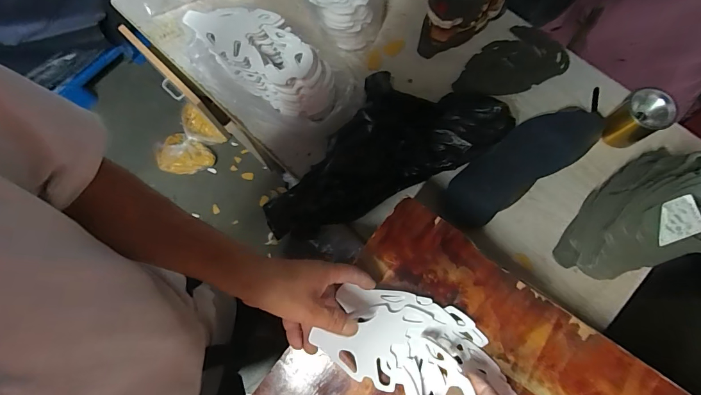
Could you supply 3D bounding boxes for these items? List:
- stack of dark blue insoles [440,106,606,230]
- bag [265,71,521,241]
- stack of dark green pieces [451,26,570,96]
[{"bbox_3d":[0.324,-0.075,0.658,0.323,0.035,0.109,-33,75,-9],"label":"stack of dark blue insoles"},{"bbox_3d":[0.055,-0.099,0.656,0.466,0.085,0.209,-24,74,-6],"label":"bag"},{"bbox_3d":[0.314,-0.264,0.726,0.223,0.022,0.124,-24,74,-6],"label":"stack of dark green pieces"}]

